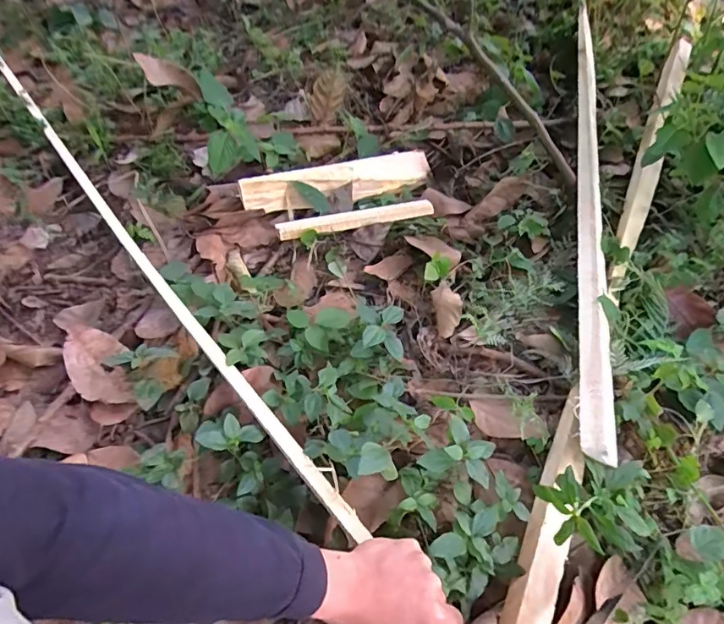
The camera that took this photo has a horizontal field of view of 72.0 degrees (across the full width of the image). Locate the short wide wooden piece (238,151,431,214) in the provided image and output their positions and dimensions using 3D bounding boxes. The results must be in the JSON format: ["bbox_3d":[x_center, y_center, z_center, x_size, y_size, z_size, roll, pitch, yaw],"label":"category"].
[{"bbox_3d":[-0.041,-0.226,0.871,0.337,0.025,0.068,-16,98,-18],"label":"short wide wooden piece"}]

